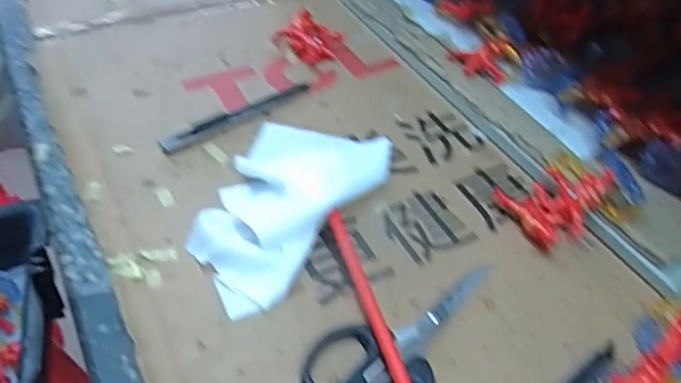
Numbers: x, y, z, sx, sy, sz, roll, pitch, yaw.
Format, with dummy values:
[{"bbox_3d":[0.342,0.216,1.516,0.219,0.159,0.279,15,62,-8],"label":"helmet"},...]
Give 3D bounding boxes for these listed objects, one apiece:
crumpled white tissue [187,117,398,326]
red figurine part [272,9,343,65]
[{"bbox_3d":[-0.031,0.005,0.342,0.090,0.023,0.155,15,47,11],"label":"crumpled white tissue"},{"bbox_3d":[-0.026,-0.130,0.473,0.046,0.014,0.053,-34,57,-31],"label":"red figurine part"}]

